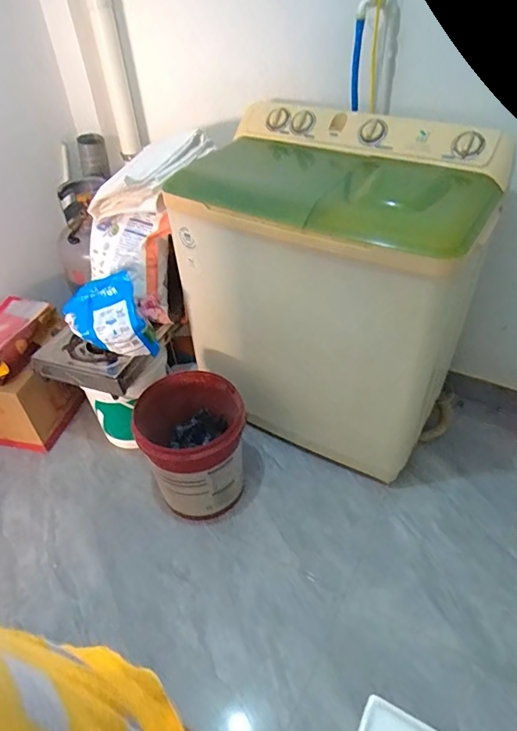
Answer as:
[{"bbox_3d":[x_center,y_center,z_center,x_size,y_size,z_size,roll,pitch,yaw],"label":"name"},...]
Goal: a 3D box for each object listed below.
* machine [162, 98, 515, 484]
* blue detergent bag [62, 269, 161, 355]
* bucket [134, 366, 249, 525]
[{"bbox_3d":[0.160,-0.214,1.451,0.873,0.833,0.460,21,48,25],"label":"machine"},{"bbox_3d":[-0.422,-0.123,1.365,0.221,0.201,0.185,-18,44,-15],"label":"blue detergent bag"},{"bbox_3d":[-0.183,0.261,1.429,0.299,0.333,0.258,-14,43,-11],"label":"bucket"}]

